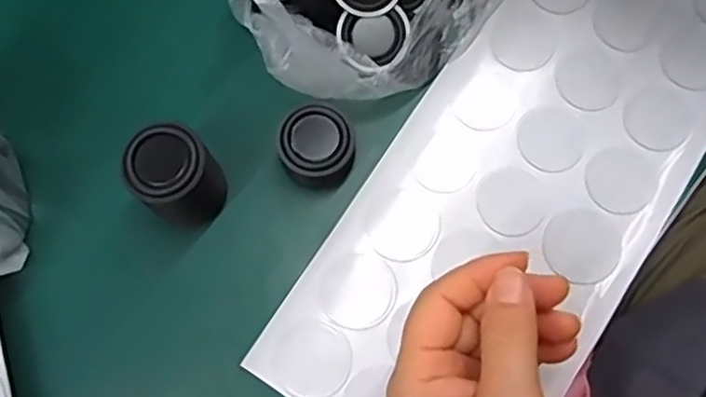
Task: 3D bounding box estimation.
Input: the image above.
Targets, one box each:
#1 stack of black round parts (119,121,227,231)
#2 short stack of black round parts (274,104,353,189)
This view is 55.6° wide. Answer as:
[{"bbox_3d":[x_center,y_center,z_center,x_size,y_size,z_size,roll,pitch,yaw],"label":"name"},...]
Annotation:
[{"bbox_3d":[-0.085,-0.010,0.331,0.037,0.055,0.036,-42,78,-8],"label":"stack of black round parts"},{"bbox_3d":[-0.019,-0.026,0.349,0.036,0.026,0.038,-29,76,-5],"label":"short stack of black round parts"}]

